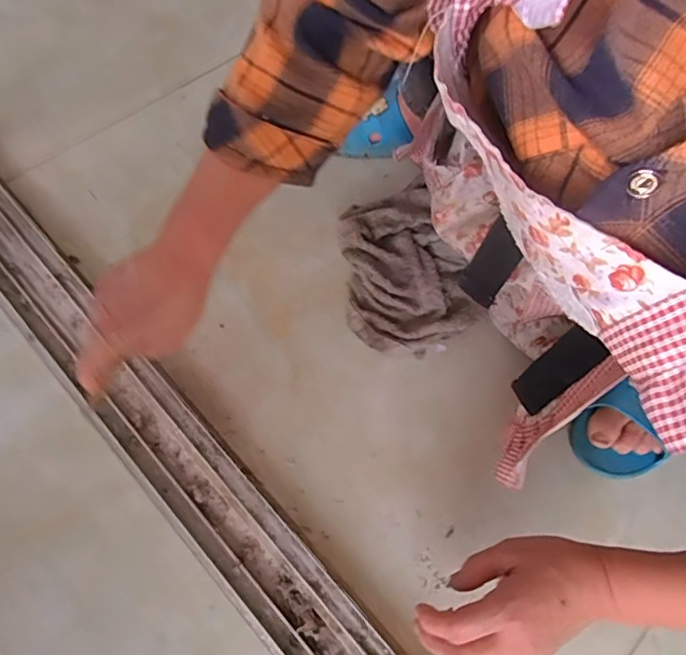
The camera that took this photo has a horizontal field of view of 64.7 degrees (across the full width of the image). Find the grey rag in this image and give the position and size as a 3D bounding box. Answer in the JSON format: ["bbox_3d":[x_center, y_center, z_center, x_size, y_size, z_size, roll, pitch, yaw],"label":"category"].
[{"bbox_3d":[0.067,-0.070,0.610,0.138,0.052,0.203,-7,66,-11],"label":"grey rag"}]

